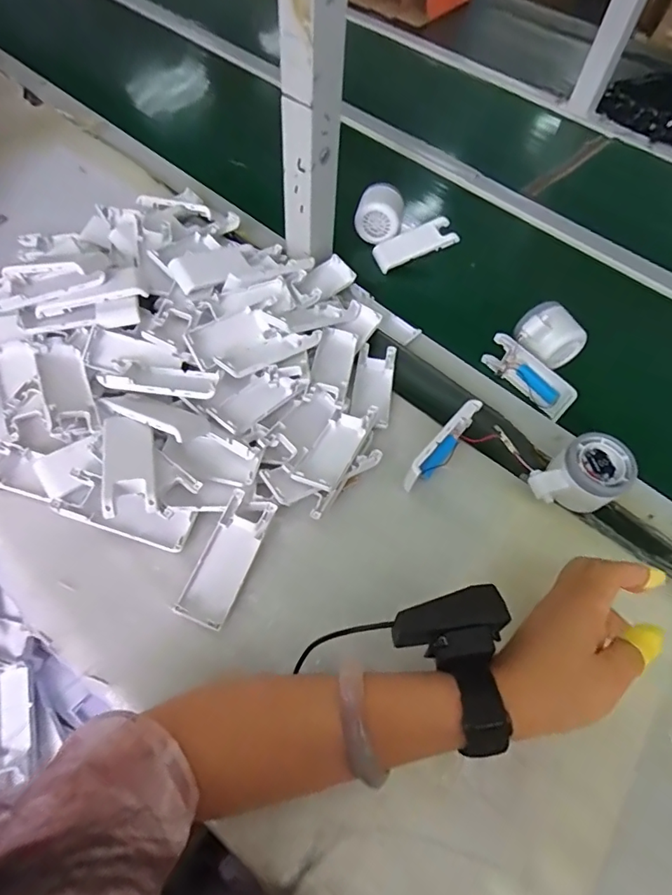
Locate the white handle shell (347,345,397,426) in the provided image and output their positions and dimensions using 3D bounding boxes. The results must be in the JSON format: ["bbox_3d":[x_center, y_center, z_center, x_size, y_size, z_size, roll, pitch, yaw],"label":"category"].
[{"bbox_3d":[0.038,-0.064,0.492,0.039,0.012,0.105,9,58,1],"label":"white handle shell"}]

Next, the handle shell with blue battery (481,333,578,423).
[{"bbox_3d":[0.205,-0.076,0.514,0.019,0.041,0.104,-20,59,-46],"label":"handle shell with blue battery"}]

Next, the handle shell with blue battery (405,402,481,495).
[{"bbox_3d":[0.099,0.000,0.443,0.018,0.035,0.107,35,62,17],"label":"handle shell with blue battery"}]

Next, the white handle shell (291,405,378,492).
[{"bbox_3d":[0.001,0.001,0.438,0.039,0.028,0.101,25,59,11],"label":"white handle shell"}]

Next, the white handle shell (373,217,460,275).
[{"bbox_3d":[0.099,-0.263,0.620,0.102,0.019,0.045,-19,59,10],"label":"white handle shell"}]

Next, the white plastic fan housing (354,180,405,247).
[{"bbox_3d":[0.061,-0.307,0.635,0.063,0.049,0.063,10,58,2],"label":"white plastic fan housing"}]

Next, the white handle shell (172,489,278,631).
[{"bbox_3d":[-0.086,0.087,0.380,0.037,0.019,0.101,20,59,8],"label":"white handle shell"}]

